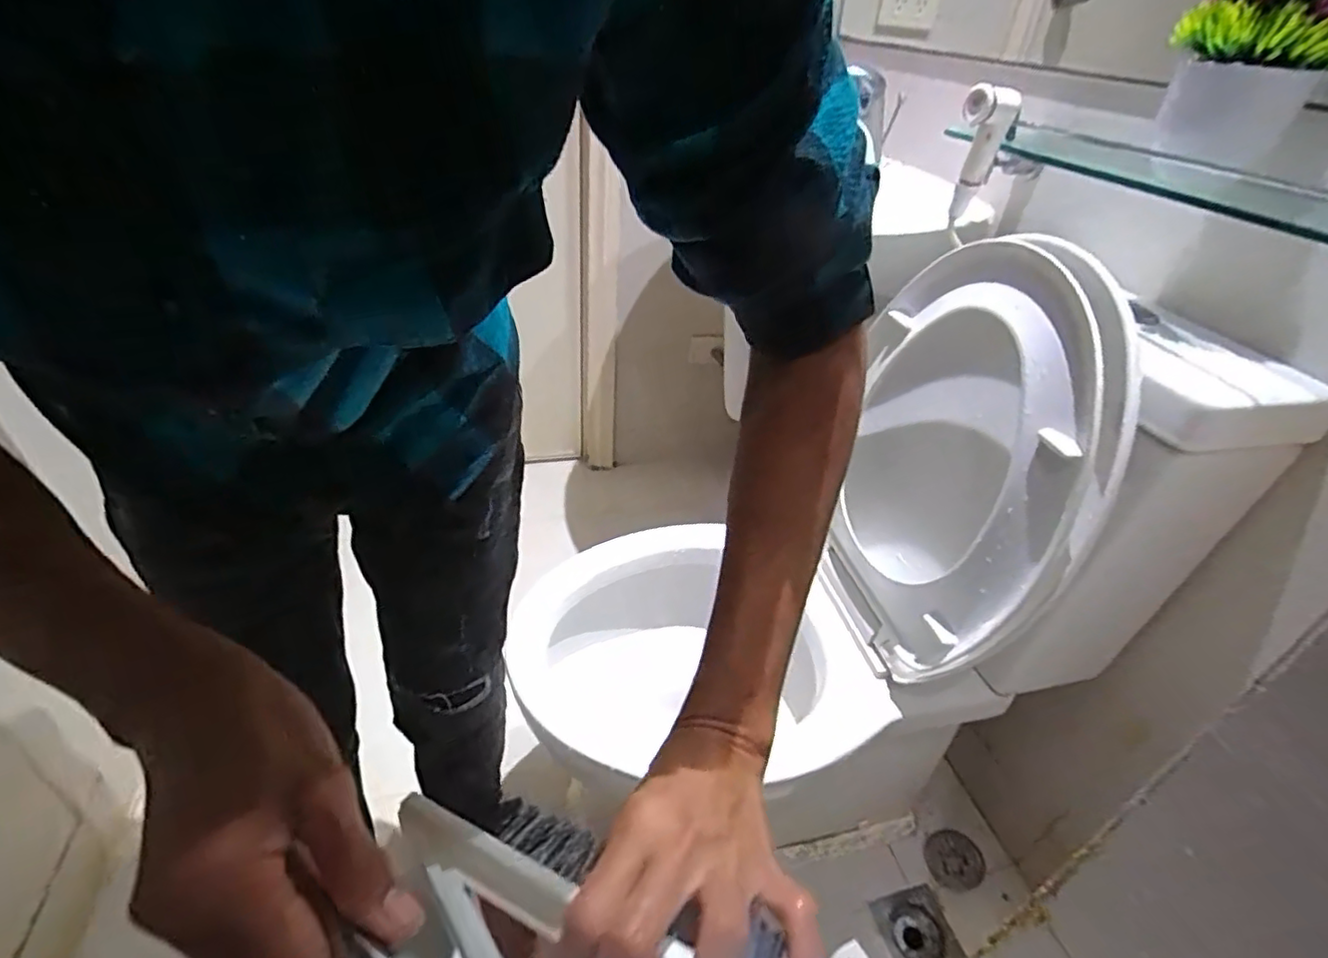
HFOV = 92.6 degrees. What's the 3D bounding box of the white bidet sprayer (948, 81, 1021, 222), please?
[{"bbox_3d":[0.330,-0.344,0.670,0.048,0.146,0.036,21,64,20],"label":"white bidet sprayer"}]

